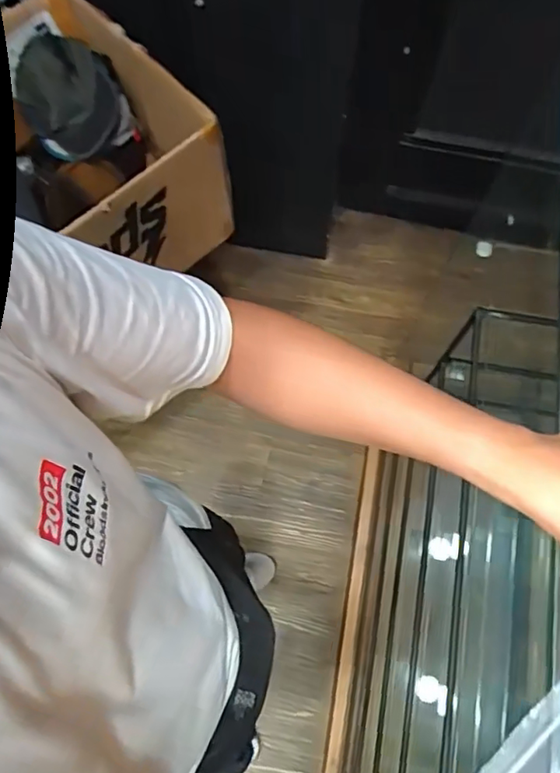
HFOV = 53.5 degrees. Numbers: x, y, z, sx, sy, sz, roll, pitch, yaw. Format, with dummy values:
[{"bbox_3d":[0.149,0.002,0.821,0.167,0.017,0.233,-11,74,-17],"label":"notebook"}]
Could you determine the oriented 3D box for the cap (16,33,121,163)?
[{"bbox_3d":[-0.414,-0.570,1.112,0.194,0.140,0.157,-27,74,-8],"label":"cap"}]

